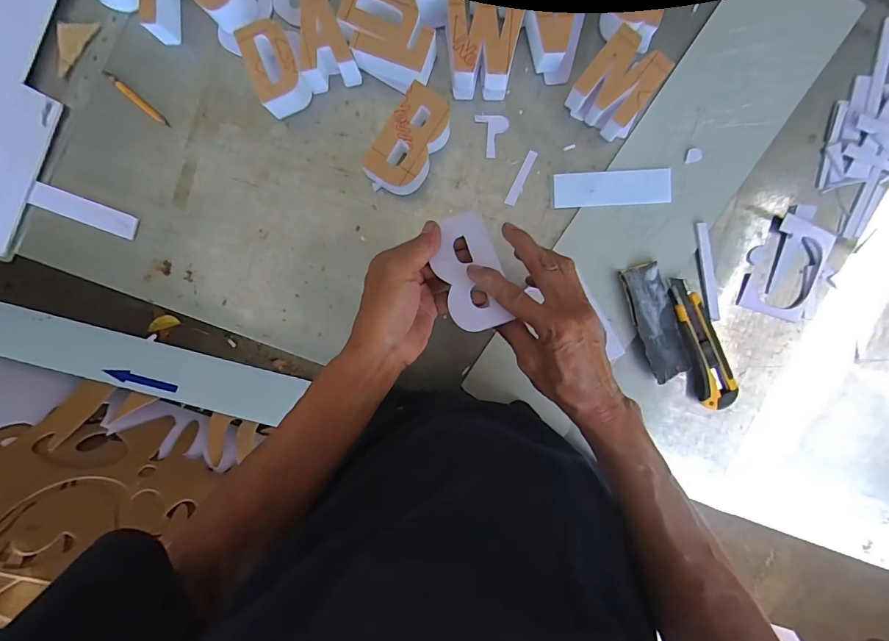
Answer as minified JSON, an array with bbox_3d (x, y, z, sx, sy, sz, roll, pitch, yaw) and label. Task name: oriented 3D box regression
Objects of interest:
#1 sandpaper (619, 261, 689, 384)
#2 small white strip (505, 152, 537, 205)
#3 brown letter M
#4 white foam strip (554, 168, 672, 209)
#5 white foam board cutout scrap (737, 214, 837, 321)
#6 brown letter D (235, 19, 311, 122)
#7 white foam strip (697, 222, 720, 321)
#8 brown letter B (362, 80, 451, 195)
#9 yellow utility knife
[{"bbox_3d":[0.245,0.002,0.497,0.048,0.020,0.137,-19,93,3],"label":"sandpaper"},{"bbox_3d":[0.091,-0.166,0.502,0.012,0.004,0.067,26,94,0],"label":"small white strip"},{"bbox_3d":[0.188,-0.255,0.469,0.075,0.045,0.084,33,94,-1],"label":"brown letter M"},{"bbox_3d":[0.193,-0.152,0.494,0.131,0.007,0.039,-3,94,2],"label":"white foam strip"},{"bbox_3d":[0.395,-0.059,0.492,0.078,0.009,0.109,19,94,0],"label":"white foam board cutout scrap"},{"bbox_3d":[-0.187,-0.281,0.480,0.055,0.045,0.080,-24,93,3],"label":"brown letter D"},{"bbox_3d":[0.308,-0.056,0.498,0.014,0.005,0.114,-11,94,2],"label":"white foam strip"},{"bbox_3d":[-0.039,-0.199,0.485,0.056,0.043,0.112,32,94,-1],"label":"brown letter B"},{"bbox_3d":[0.300,0.025,0.497,0.041,0.018,0.155,-16,93,3],"label":"yellow utility knife"}]

